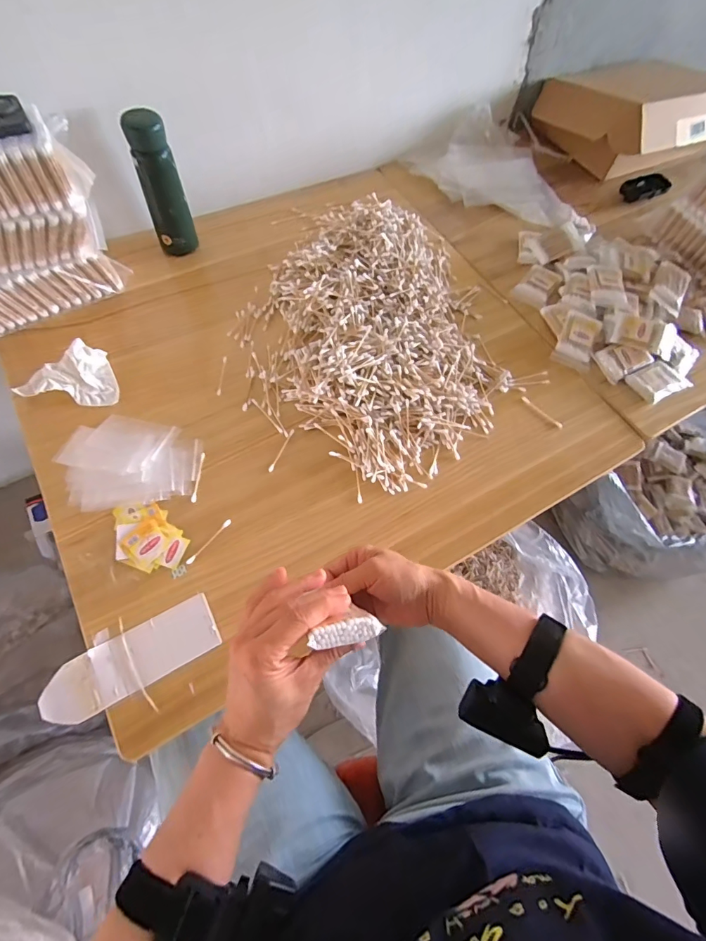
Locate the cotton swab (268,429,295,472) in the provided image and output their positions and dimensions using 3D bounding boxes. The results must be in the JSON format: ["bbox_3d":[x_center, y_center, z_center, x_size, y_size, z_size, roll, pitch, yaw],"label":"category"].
[{"bbox_3d":[-0.106,-0.031,0.628,0.007,0.005,0.078,22,64,8],"label":"cotton swab"}]

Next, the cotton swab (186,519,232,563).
[{"bbox_3d":[-0.191,0.094,0.561,0.008,0.005,0.076,36,66,14],"label":"cotton swab"}]

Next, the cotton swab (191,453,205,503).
[{"bbox_3d":[-0.220,0.008,0.601,0.008,0.005,0.078,3,63,-2],"label":"cotton swab"}]

